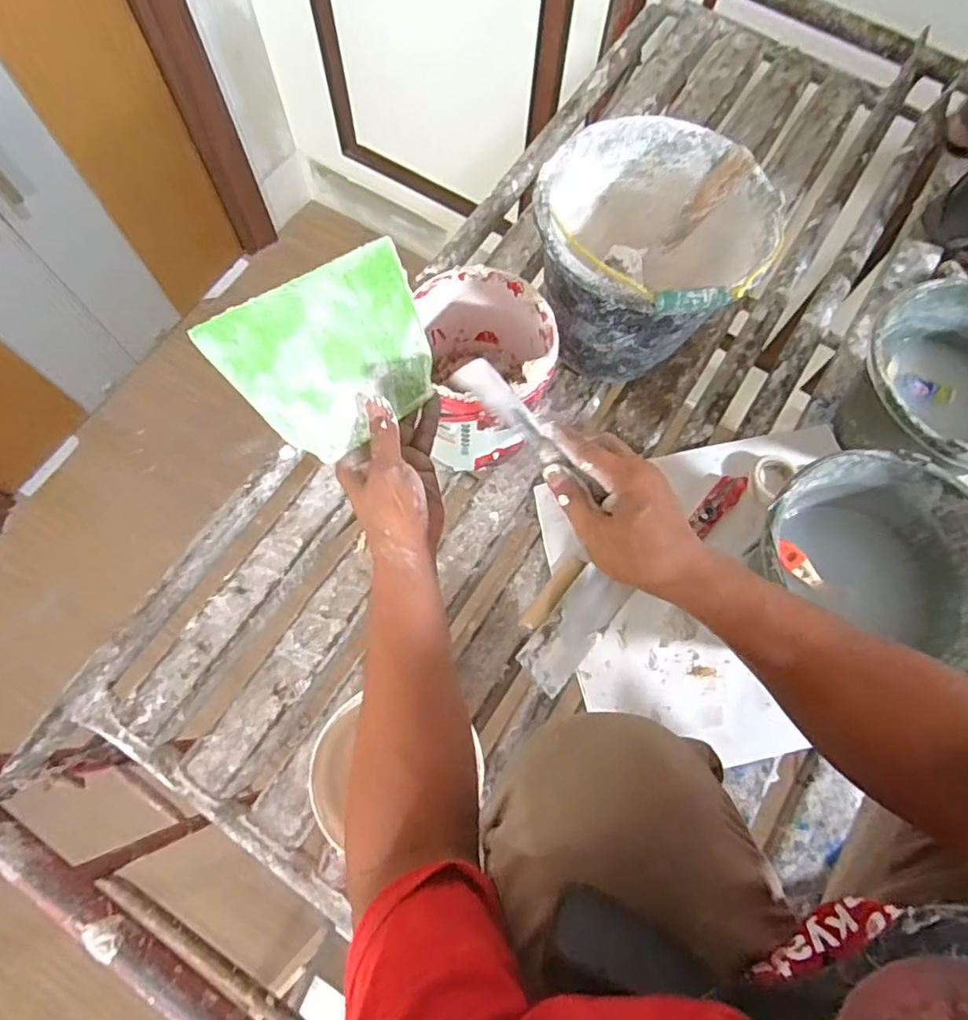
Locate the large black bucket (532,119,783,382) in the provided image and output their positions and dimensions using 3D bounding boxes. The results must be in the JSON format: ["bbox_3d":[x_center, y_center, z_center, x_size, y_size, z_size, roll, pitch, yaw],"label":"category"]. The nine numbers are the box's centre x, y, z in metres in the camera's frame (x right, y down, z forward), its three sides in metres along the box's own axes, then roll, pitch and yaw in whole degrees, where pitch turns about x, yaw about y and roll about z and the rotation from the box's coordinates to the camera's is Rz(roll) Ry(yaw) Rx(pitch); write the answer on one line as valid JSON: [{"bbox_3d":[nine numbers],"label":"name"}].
[{"bbox_3d":[0.195,-0.314,0.765,0.255,0.239,0.264,1,71,-2],"label":"large black bucket"}]

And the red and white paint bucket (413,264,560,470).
[{"bbox_3d":[-0.006,-0.170,0.748,0.176,0.179,0.182,1,71,-2],"label":"red and white paint bucket"}]

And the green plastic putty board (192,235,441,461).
[{"bbox_3d":[-0.108,-0.119,0.456,0.160,0.007,0.123,-41,114,-24],"label":"green plastic putty board"}]

